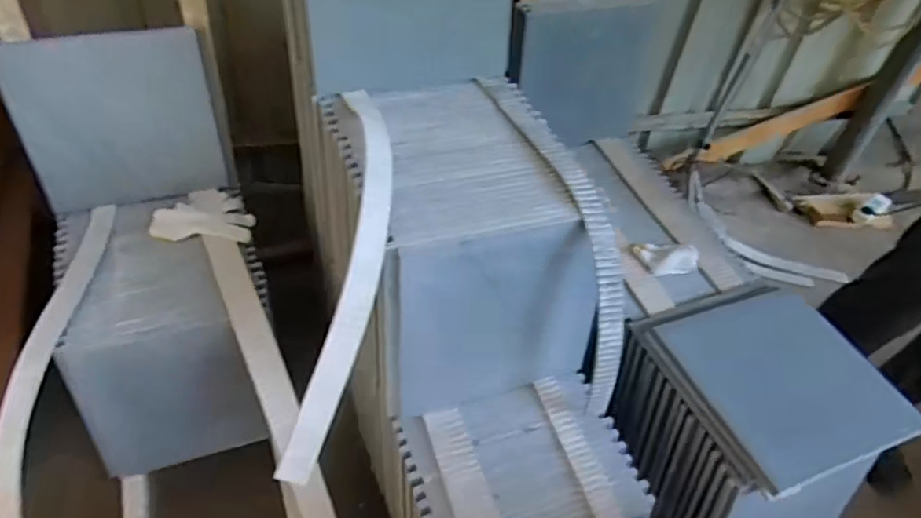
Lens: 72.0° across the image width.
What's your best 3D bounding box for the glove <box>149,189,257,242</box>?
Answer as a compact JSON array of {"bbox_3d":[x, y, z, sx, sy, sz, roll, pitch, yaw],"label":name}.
[{"bbox_3d":[-0.470,-0.083,1.162,0.167,0.027,0.126,0,43,-7],"label":"glove"}]

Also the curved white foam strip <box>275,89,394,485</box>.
[{"bbox_3d":[-0.136,-0.017,0.783,0.097,0.124,0.552,7,66,1],"label":"curved white foam strip"}]

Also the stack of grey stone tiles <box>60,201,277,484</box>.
[{"bbox_3d":[-0.517,0.132,1.166,0.310,0.310,0.367,-12,46,-19],"label":"stack of grey stone tiles"}]

